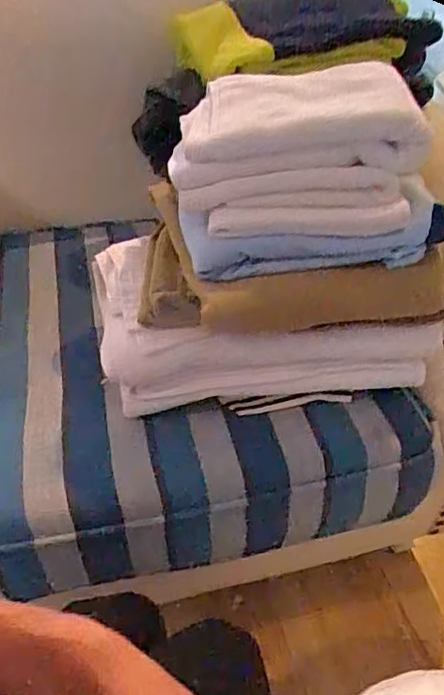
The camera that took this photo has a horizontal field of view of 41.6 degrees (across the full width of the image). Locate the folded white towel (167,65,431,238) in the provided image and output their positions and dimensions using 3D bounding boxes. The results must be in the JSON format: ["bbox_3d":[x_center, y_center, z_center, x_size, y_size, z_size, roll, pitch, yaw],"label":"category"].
[{"bbox_3d":[0.078,-0.218,0.626,0.250,0.105,0.188,1,42,0],"label":"folded white towel"}]

